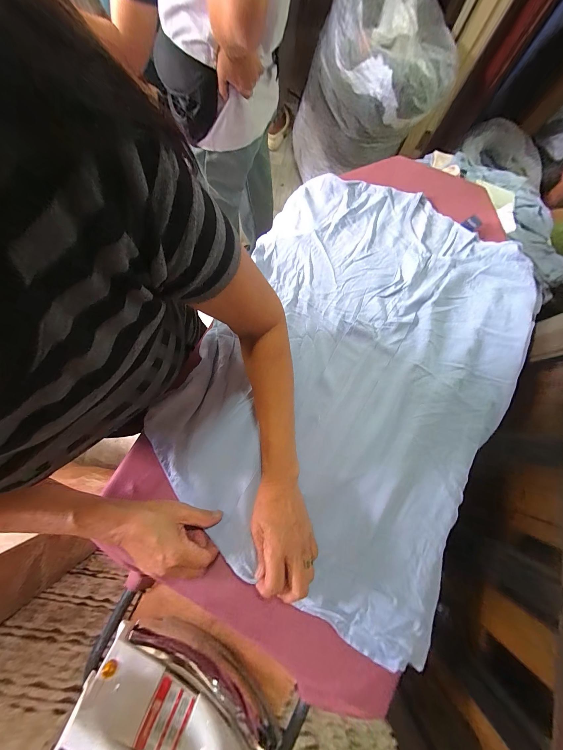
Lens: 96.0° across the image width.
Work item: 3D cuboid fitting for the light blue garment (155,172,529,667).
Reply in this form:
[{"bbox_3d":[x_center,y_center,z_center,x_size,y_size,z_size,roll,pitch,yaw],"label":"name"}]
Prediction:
[{"bbox_3d":[0.114,-0.025,0.407,0.457,0.038,0.655,26,78,7],"label":"light blue garment"}]

